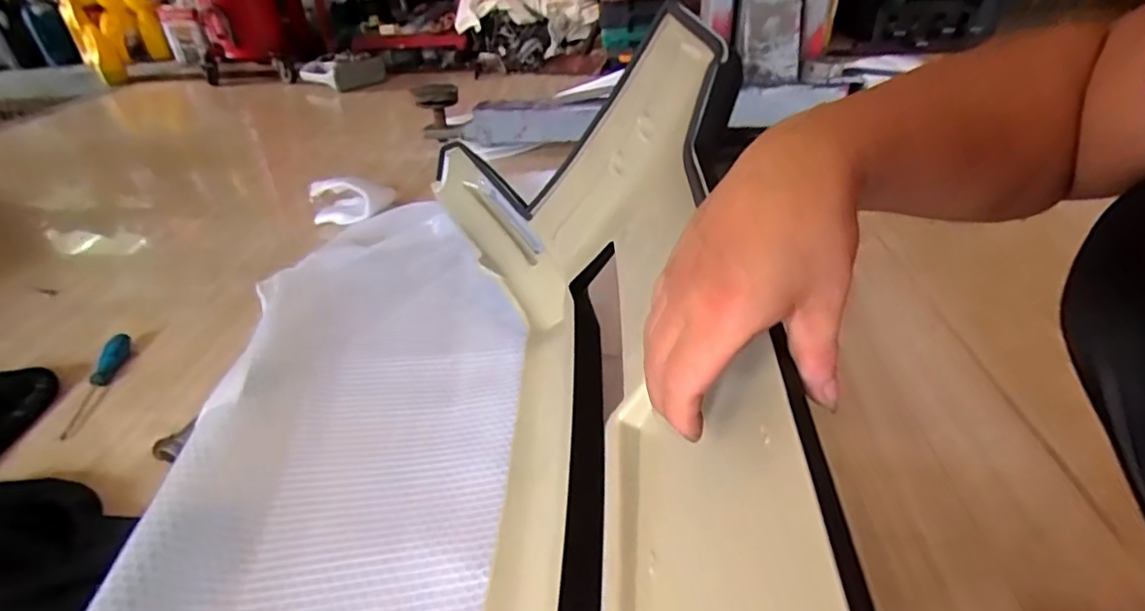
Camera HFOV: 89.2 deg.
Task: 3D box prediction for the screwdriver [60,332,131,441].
[{"bbox_3d":[-0.651,0.110,0.790,0.028,0.023,0.166,-5,47,-1],"label":"screwdriver"}]

